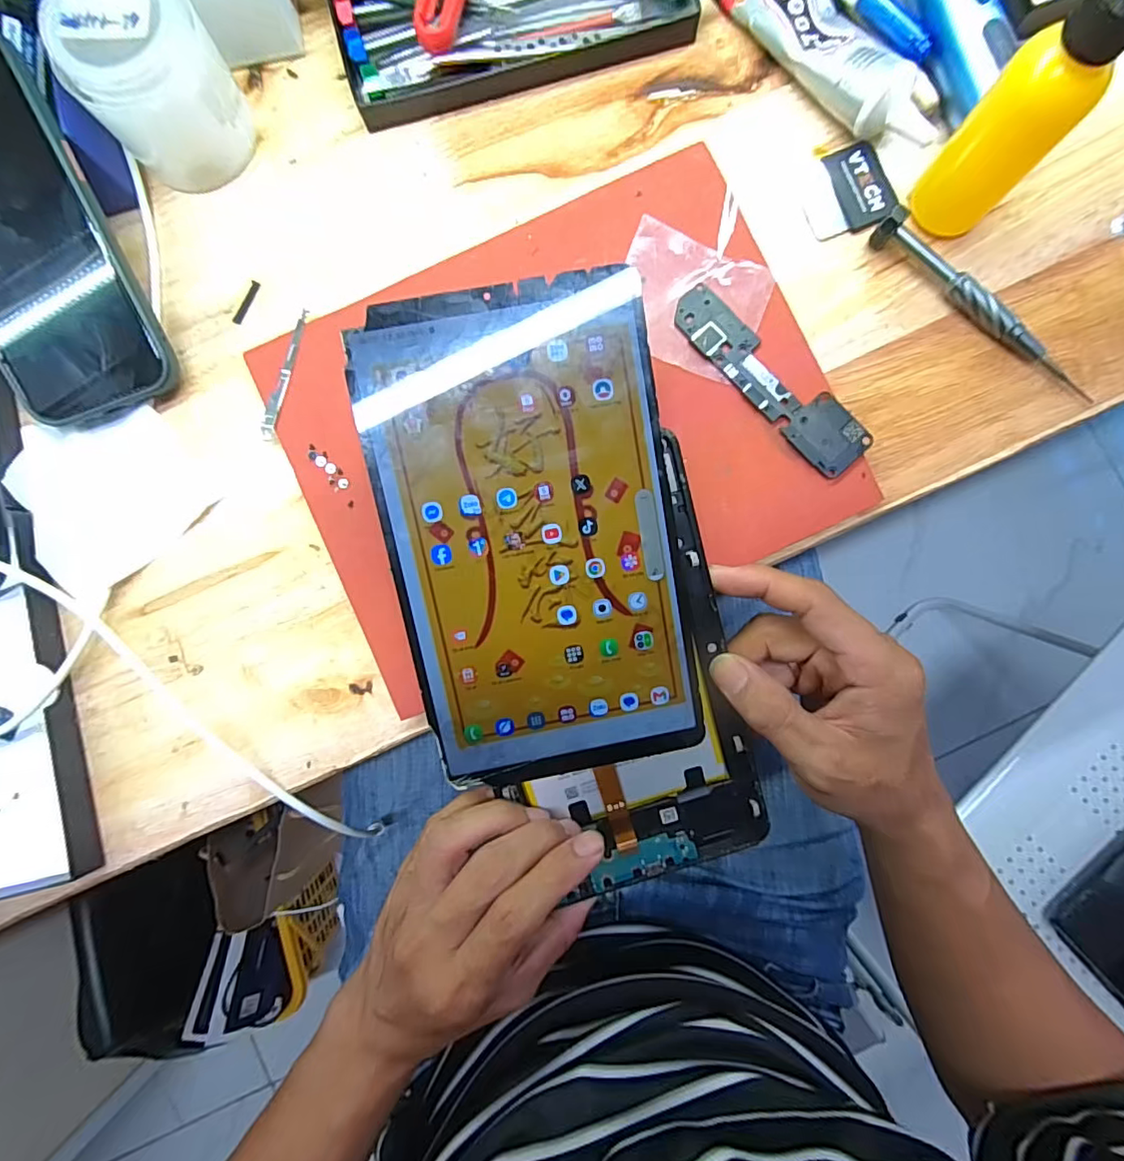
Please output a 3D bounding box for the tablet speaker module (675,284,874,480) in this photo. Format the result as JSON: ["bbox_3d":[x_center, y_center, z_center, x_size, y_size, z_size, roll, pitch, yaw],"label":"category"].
[{"bbox_3d":[0.097,-0.095,0.251,0.029,0.005,0.109,-42,88,-1],"label":"tablet speaker module"}]

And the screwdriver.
[{"bbox_3d":[0.198,-0.128,0.252,0.127,0.016,0.013,38,89,2],"label":"screwdriver"}]

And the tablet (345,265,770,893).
[{"bbox_3d":[0.003,0.017,0.238,0.131,0.015,0.271,-17,102,-3],"label":"tablet"}]

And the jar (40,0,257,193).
[{"bbox_3d":[-0.185,-0.228,0.248,0.057,0.055,0.061,0,88,1],"label":"jar"}]

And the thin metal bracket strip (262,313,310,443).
[{"bbox_3d":[-0.135,-0.100,0.261,0.007,0.004,0.065,14,88,1],"label":"thin metal bracket strip"}]

